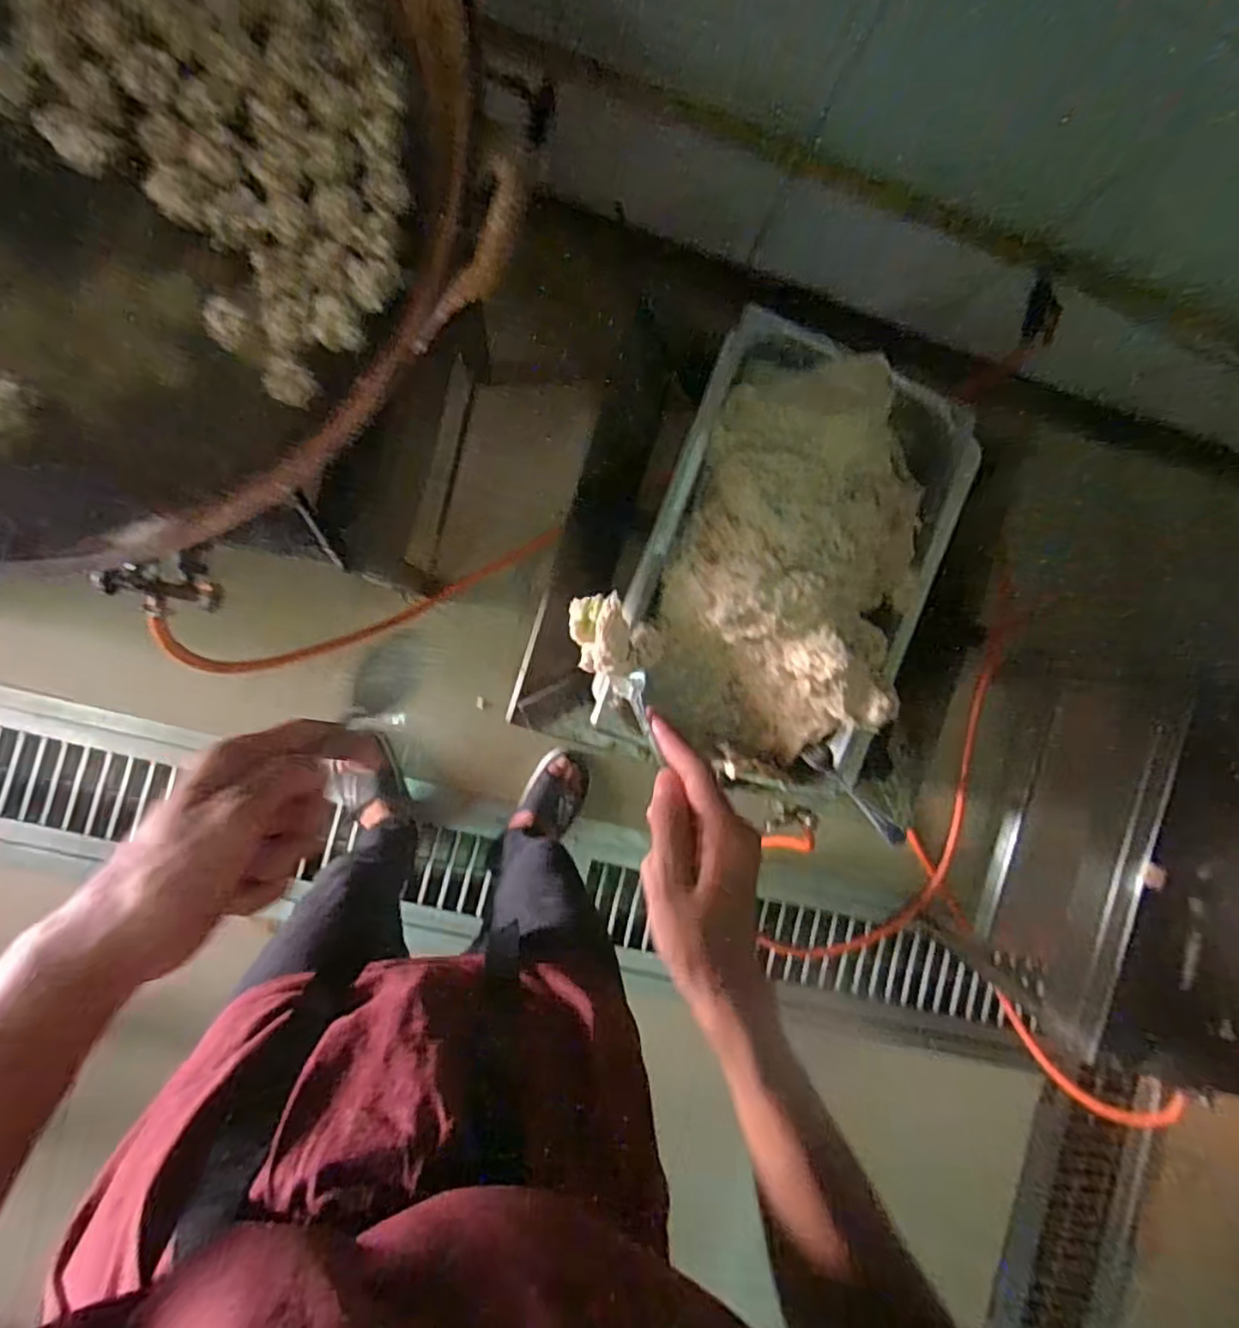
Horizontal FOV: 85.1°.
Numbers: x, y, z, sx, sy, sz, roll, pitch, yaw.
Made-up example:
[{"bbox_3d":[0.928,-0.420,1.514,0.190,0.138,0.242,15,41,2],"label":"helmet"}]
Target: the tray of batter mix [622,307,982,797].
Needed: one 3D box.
[{"bbox_3d":[0.204,-0.114,0.818,0.329,0.168,0.502,19,89,-6],"label":"tray of batter mix"}]

